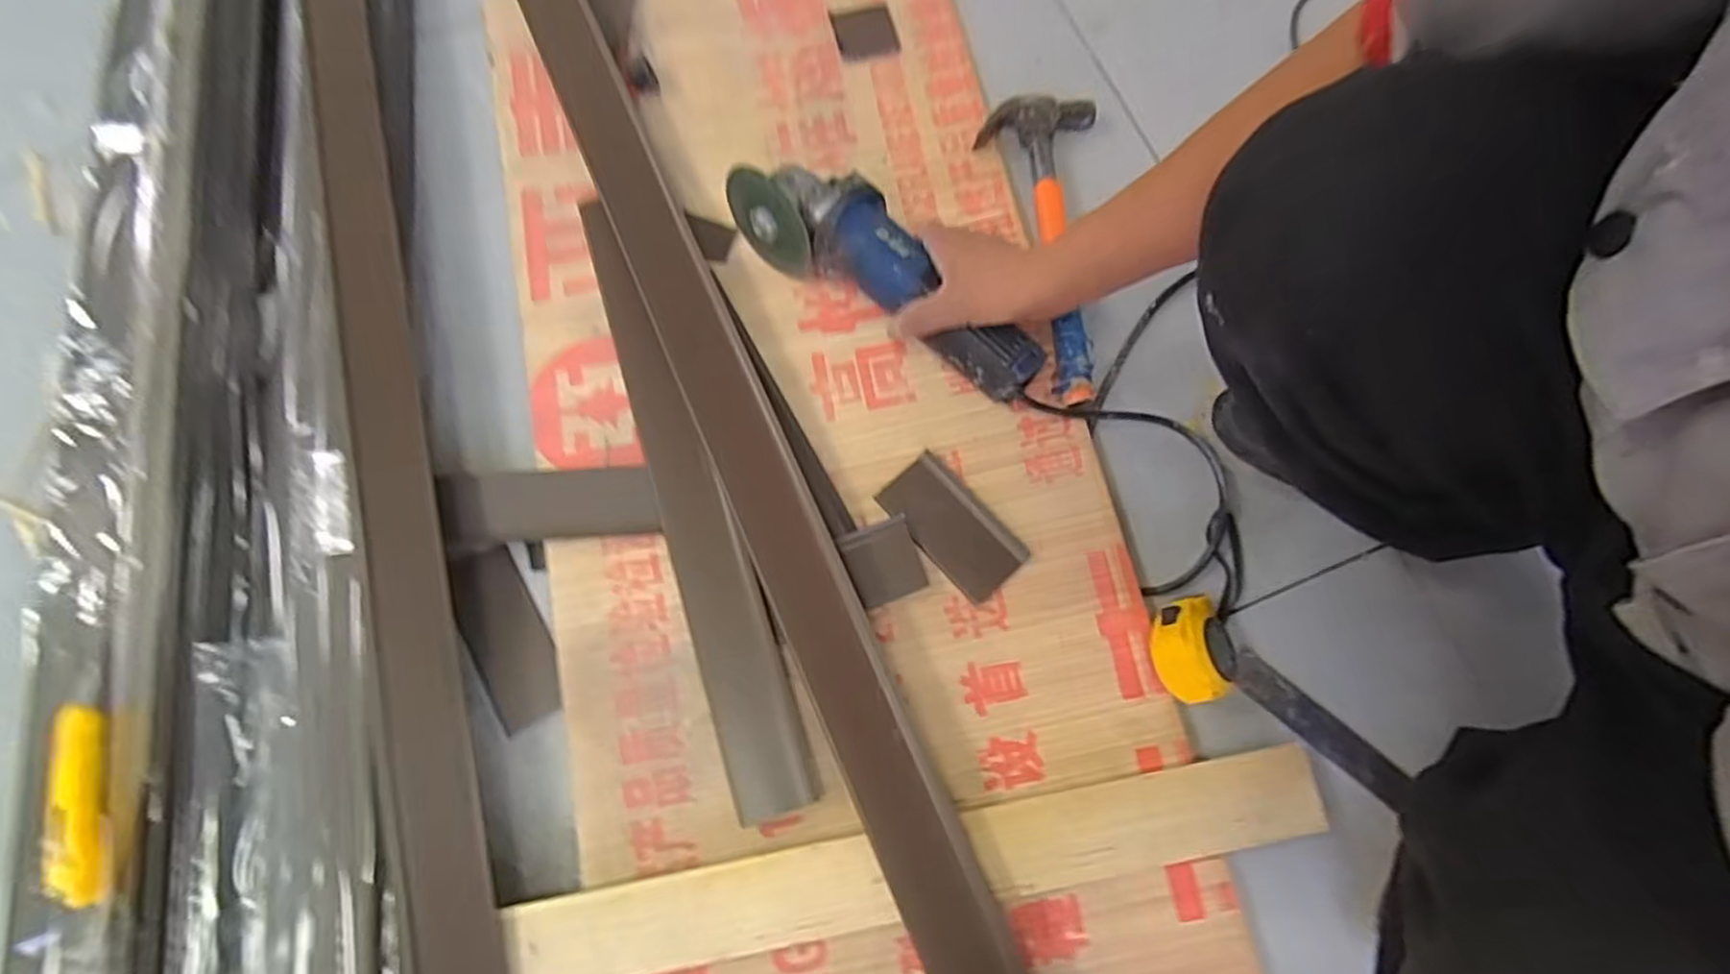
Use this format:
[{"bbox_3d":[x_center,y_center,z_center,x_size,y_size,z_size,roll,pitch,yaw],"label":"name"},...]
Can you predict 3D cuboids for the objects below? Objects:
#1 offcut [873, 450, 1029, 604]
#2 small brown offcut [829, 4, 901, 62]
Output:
[{"bbox_3d":[0.067,0.029,0.588,0.057,0.004,0.115,-41,76,-10],"label":"offcut"},{"bbox_3d":[0.000,-0.434,0.720,0.059,0.009,0.065,-13,73,-2],"label":"small brown offcut"}]

